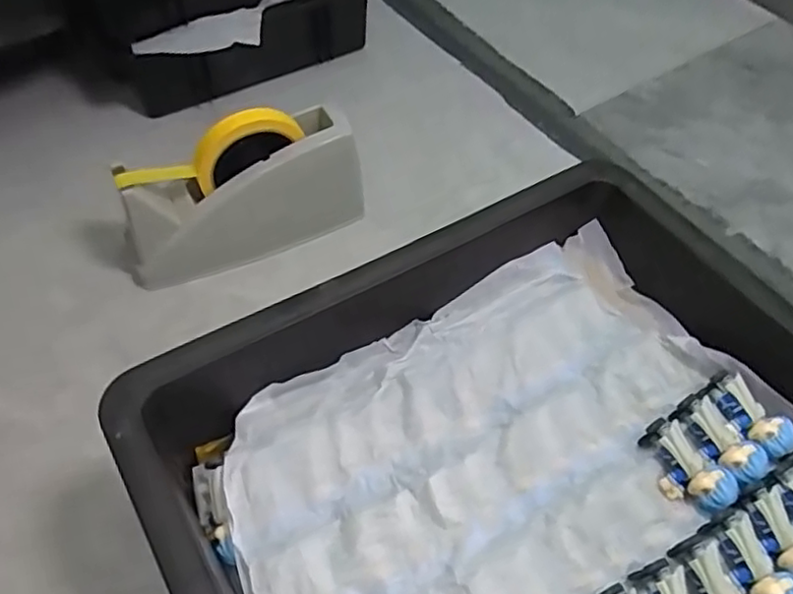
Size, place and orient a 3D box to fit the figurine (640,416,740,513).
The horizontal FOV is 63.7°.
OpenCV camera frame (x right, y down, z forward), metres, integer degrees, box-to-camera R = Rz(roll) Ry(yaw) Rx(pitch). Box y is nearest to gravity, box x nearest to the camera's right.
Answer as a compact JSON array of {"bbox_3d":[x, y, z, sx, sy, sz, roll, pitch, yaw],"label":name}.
[{"bbox_3d":[0.183,0.107,0.405,0.032,0.027,0.061,-18,57,-15],"label":"figurine"}]

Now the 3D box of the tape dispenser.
[{"bbox_3d":[-0.137,-0.093,0.555,0.210,0.116,0.063,-24,58,-18],"label":"tape dispenser"}]

